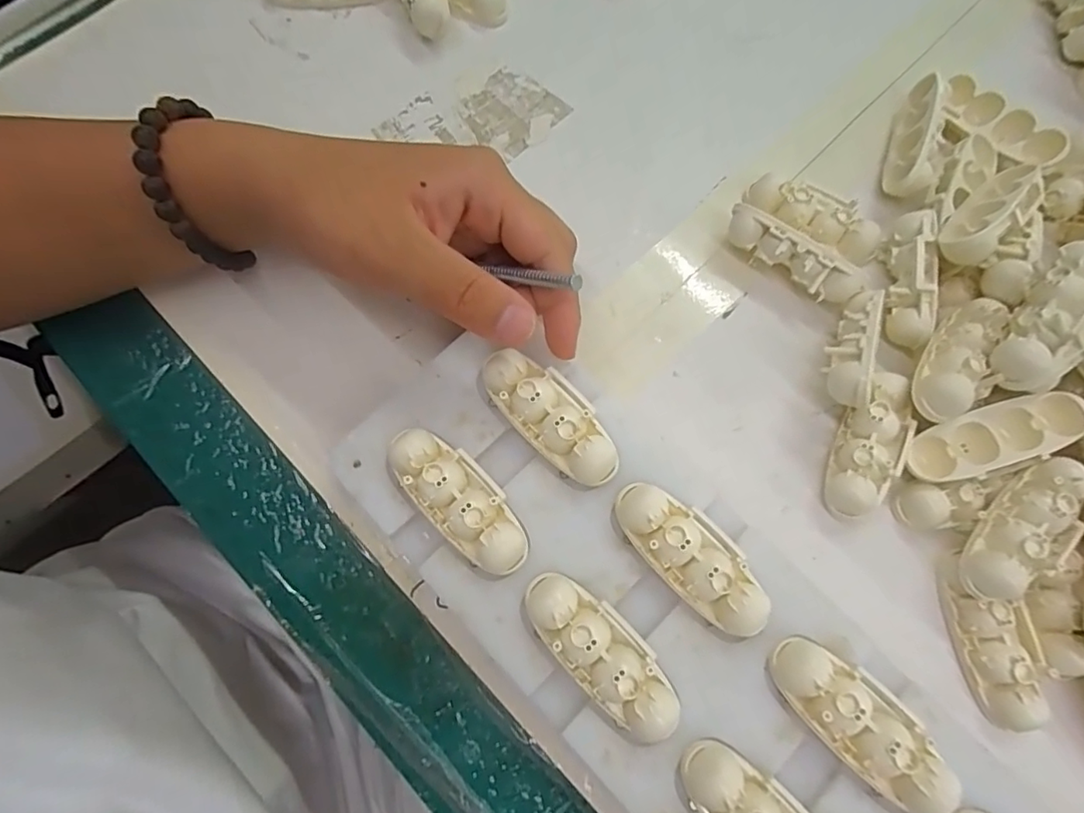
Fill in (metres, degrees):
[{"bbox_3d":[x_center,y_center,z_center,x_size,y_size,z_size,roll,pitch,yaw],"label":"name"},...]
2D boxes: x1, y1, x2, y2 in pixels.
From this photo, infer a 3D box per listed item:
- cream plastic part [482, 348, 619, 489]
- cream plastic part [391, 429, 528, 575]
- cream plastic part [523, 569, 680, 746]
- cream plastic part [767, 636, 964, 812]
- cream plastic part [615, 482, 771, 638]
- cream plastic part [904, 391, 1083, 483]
[{"bbox_3d":[0.004,0.003,0.213,0.061,0.016,0.025,44,77,11],"label":"cream plastic part"},{"bbox_3d":[-0.029,0.034,0.204,0.025,0.016,0.060,-42,78,-12],"label":"cream plastic part"},{"bbox_3d":[0.020,0.083,0.191,0.025,0.015,0.062,-41,78,-12],"label":"cream plastic part"},{"bbox_3d":[0.104,0.103,0.184,0.059,0.017,0.026,43,77,11],"label":"cream plastic part"},{"bbox_3d":[0.053,0.053,0.199,0.063,0.016,0.024,43,77,11],"label":"cream plastic part"},{"bbox_3d":[0.176,0.013,0.221,0.063,0.013,0.024,-21,74,10],"label":"cream plastic part"}]

